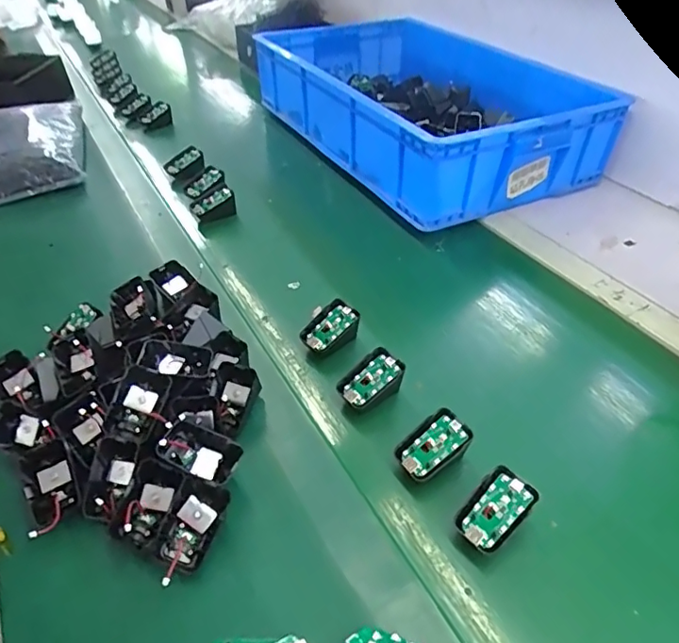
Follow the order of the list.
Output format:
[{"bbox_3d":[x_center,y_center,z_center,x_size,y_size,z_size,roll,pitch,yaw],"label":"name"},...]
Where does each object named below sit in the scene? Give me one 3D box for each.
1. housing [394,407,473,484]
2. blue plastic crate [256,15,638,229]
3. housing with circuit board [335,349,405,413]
[{"bbox_3d":[0.087,0.120,0.496,0.064,0.039,0.044,-26,48,-26],"label":"housing"},{"bbox_3d":[0.121,-0.440,1.037,0.404,0.126,0.716,-17,44,-18],"label":"blue plastic crate"},{"bbox_3d":[0.033,0.066,0.560,0.069,0.041,0.044,-24,47,-24],"label":"housing with circuit board"}]

